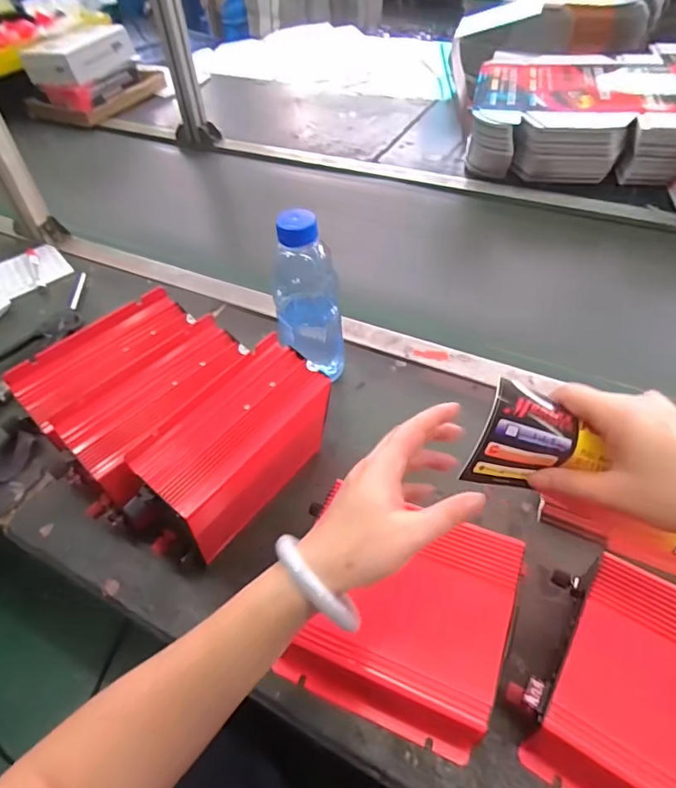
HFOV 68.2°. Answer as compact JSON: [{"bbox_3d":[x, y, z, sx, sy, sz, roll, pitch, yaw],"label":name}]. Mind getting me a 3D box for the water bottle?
[{"bbox_3d":[-0.034,-0.099,0.561,0.070,0.212,0.064,-7,49,-1],"label":"water bottle"}]

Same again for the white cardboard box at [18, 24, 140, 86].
[{"bbox_3d":[-0.639,-0.848,1.249,0.134,0.079,0.256,12,51,15],"label":"white cardboard box"}]

